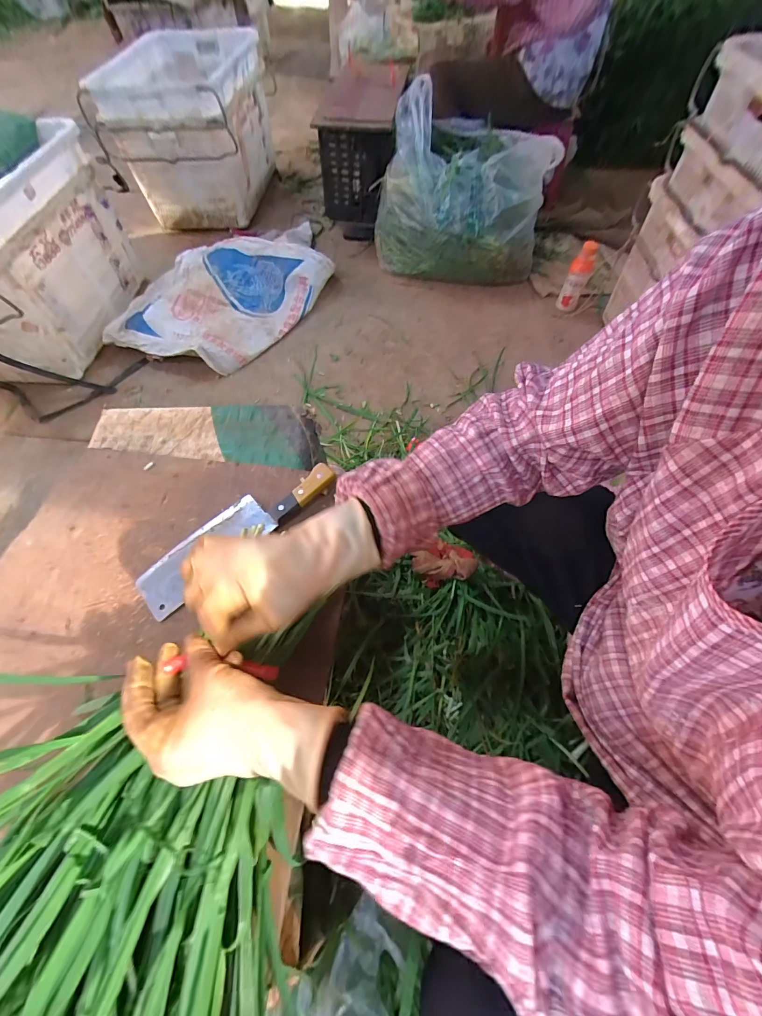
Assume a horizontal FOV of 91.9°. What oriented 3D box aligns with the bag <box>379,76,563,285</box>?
[{"bbox_3d":[0.265,-1.059,1.255,0.565,0.397,0.427,7,62,5],"label":"bag"}]

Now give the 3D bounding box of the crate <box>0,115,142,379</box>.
[{"bbox_3d":[-1.108,-0.722,1.069,0.508,0.389,0.605,1,62,2],"label":"crate"}]

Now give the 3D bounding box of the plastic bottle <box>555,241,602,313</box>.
[{"bbox_3d":[0.618,-0.720,1.164,0.065,0.204,0.065,28,66,15],"label":"plastic bottle"}]

